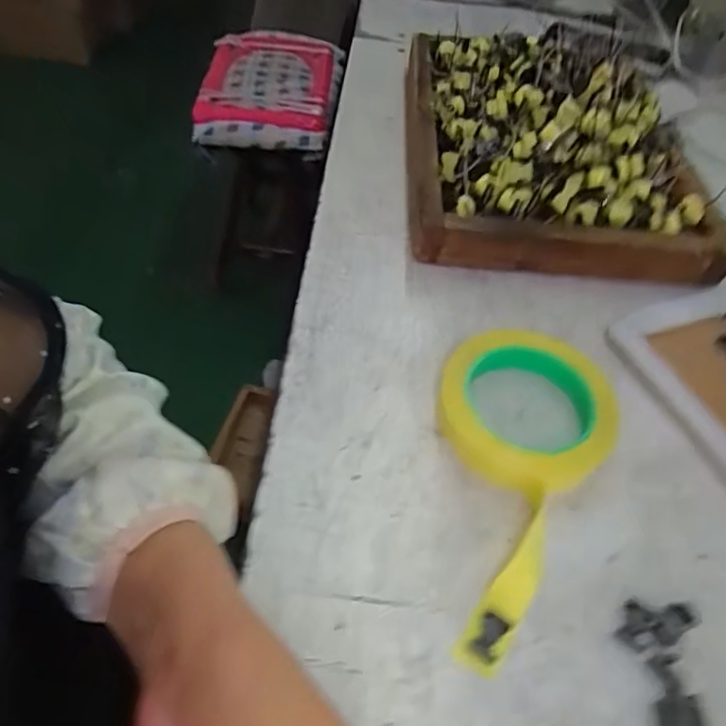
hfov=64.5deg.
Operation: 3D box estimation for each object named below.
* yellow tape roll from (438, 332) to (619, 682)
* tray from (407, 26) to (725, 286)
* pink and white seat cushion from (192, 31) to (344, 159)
[{"bbox_3d":[0.096,0.063,0.328,0.100,0.031,0.203,4,50,1],"label":"yellow tape roll"},{"bbox_3d":[0.163,-0.216,0.518,0.238,0.102,0.320,4,52,-3],"label":"tray"},{"bbox_3d":[-0.186,-0.554,1.141,0.264,0.067,0.386,7,52,-2],"label":"pink and white seat cushion"}]

